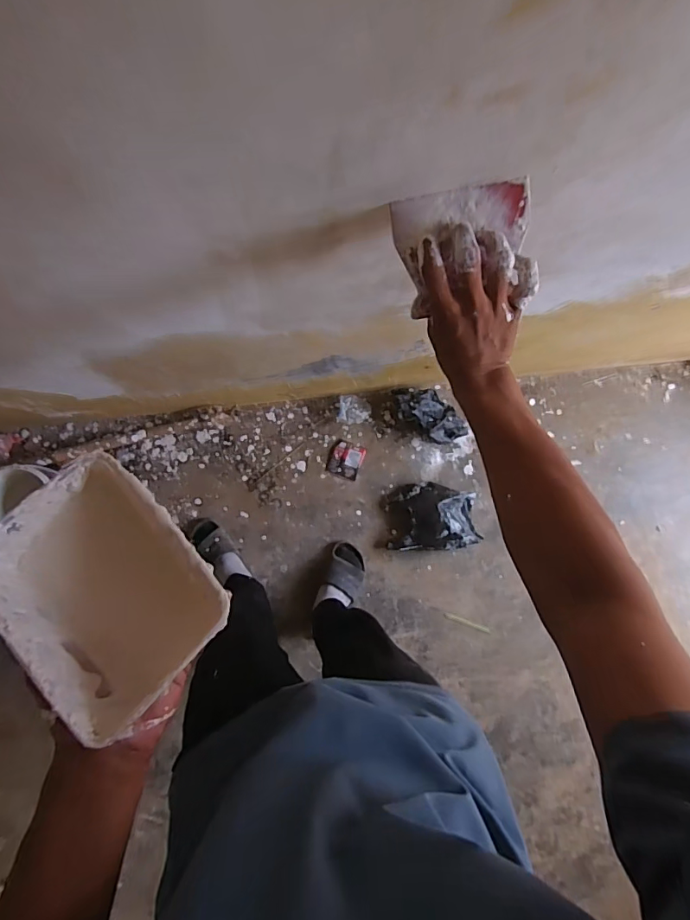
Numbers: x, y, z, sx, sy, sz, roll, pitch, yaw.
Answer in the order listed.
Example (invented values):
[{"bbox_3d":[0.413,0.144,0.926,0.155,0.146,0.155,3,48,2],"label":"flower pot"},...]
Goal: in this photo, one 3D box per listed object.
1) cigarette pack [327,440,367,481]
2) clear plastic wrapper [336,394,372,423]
[{"bbox_3d":[0.004,0.003,1.322,0.087,0.013,0.094,20,88,-3],"label":"cigarette pack"},{"bbox_3d":[0.026,-0.135,1.314,0.087,0.020,0.072,9,86,-5],"label":"clear plastic wrapper"}]

